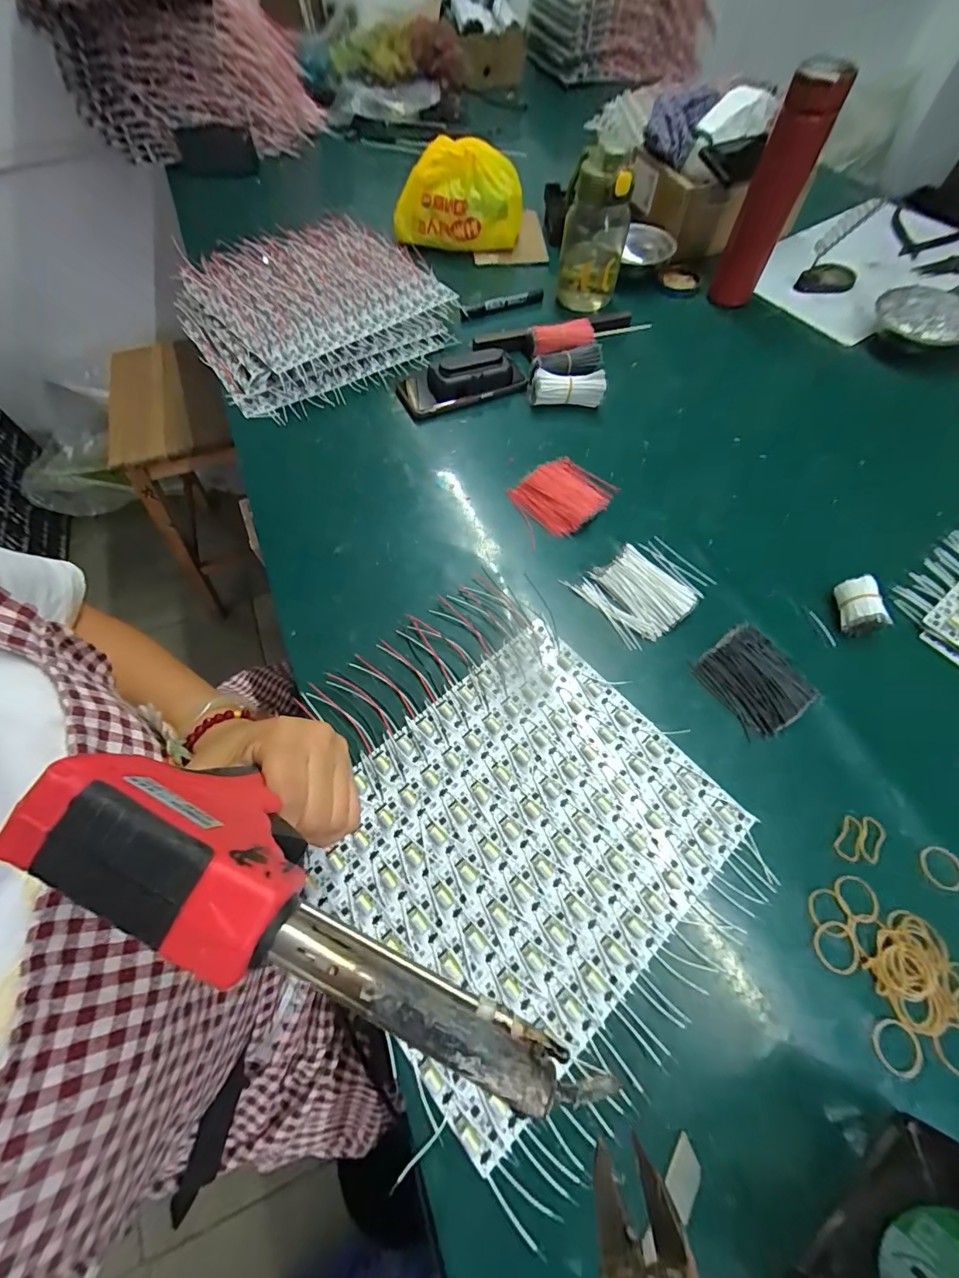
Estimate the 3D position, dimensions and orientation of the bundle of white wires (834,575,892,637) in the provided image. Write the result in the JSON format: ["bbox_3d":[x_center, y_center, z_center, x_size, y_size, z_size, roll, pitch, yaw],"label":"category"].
[{"bbox_3d":[0.364,-0.031,0.420,0.029,0.033,0.051,-1,63,-1],"label":"bundle of white wires"}]

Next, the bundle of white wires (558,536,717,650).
[{"bbox_3d":[0.169,-0.055,0.441,0.118,0.015,0.096,-33,68,-15],"label":"bundle of white wires"}]

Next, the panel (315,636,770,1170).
[{"bbox_3d":[0.031,0.147,0.342,0.285,0.007,0.239,-39,70,-18],"label":"panel"}]

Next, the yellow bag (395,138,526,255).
[{"bbox_3d":[-0.038,-0.719,0.715,0.208,0.117,0.078,14,64,7],"label":"yellow bag"}]

